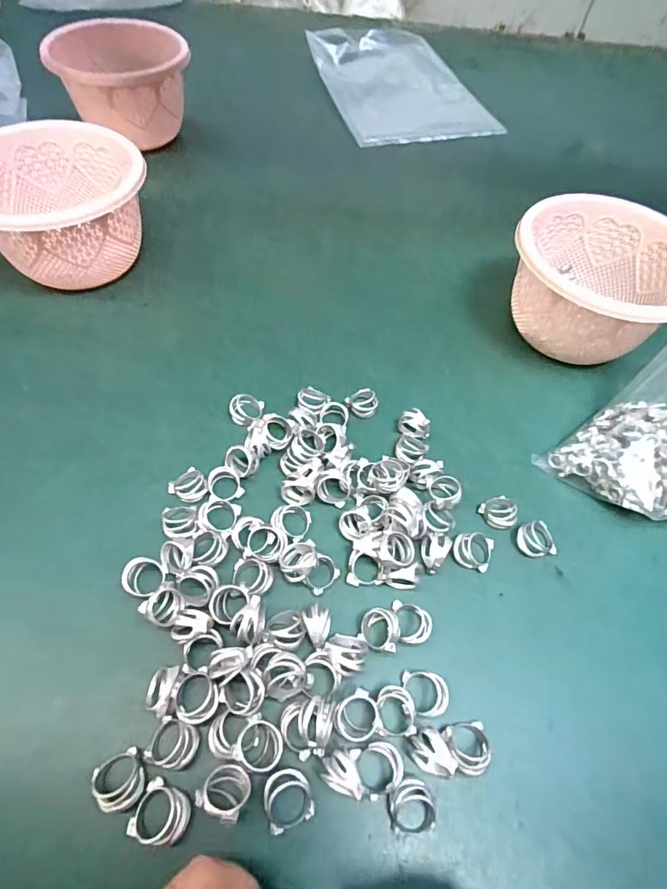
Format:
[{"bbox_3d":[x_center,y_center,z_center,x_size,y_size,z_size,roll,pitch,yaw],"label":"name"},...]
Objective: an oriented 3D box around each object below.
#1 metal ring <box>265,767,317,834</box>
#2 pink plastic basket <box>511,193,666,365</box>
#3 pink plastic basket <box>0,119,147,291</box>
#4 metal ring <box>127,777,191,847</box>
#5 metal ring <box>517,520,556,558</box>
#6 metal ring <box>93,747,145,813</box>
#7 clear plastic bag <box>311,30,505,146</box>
[{"bbox_3d":[-0.023,0.174,0.228,0.023,0.013,0.024,2,58,-3],"label":"metal ring"},{"bbox_3d":[0.216,-0.135,0.400,0.132,0.089,0.127,2,58,-3],"label":"pink plastic basket"},{"bbox_3d":[-0.241,-0.203,0.411,0.143,0.090,0.137,-39,68,-24],"label":"pink plastic basket"},{"bbox_3d":[-0.082,0.177,0.221,0.025,0.017,0.023,2,58,-3],"label":"metal ring"},{"bbox_3d":[0.136,0.063,0.311,0.023,0.012,0.023,2,58,-3],"label":"metal ring"},{"bbox_3d":[-0.105,0.166,0.228,0.021,0.011,0.024,-25,63,-18],"label":"metal ring"},{"bbox_3d":[0.093,-0.539,0.684,0.207,0.035,0.309,-13,60,-11],"label":"clear plastic bag"}]

